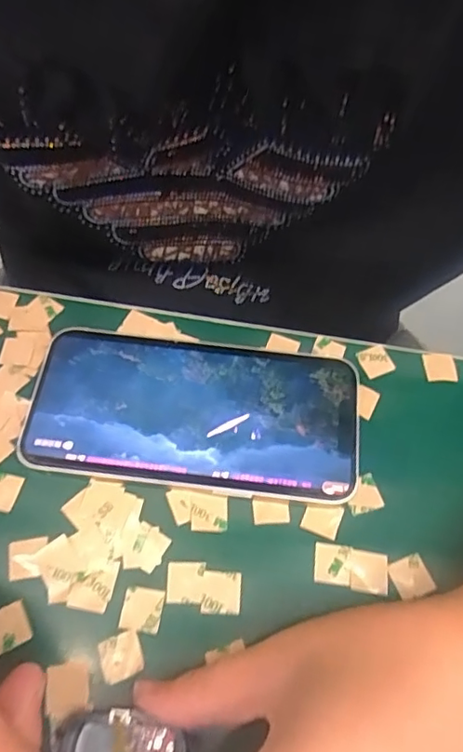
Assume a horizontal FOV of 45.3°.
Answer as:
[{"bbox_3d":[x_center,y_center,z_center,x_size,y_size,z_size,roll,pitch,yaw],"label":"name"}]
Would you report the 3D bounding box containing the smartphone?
[{"bbox_3d":[-0.017,0.015,0.248,0.143,0.004,0.070,7,61,1],"label":"smartphone"}]

